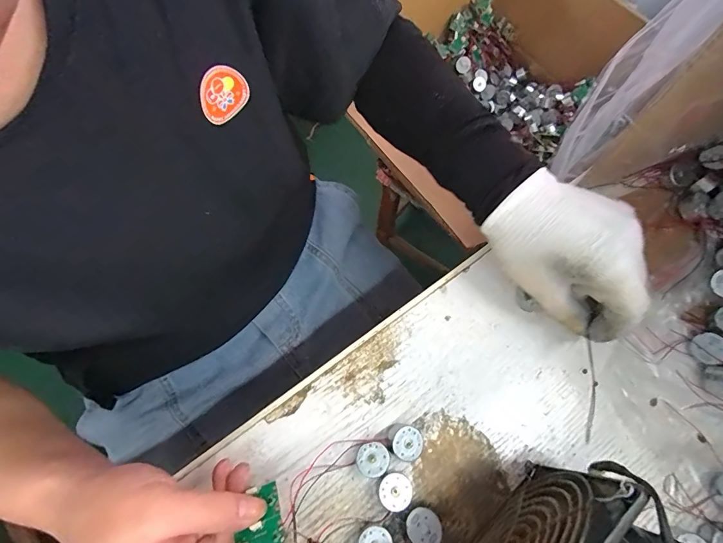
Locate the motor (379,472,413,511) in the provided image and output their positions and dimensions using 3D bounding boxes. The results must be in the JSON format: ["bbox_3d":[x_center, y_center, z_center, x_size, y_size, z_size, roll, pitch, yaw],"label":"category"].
[{"bbox_3d":[0.023,0.155,0.271,0.023,0.013,0.022,0,68,0],"label":"motor"}]

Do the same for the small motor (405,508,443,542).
[{"bbox_3d":[0.041,0.174,0.259,0.024,0.014,0.024,7,43,-7],"label":"small motor"}]

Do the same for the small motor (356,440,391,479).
[{"bbox_3d":[0.008,0.136,0.279,0.023,0.013,0.023,0,68,0],"label":"small motor"}]

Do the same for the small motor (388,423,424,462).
[{"bbox_3d":[0.032,0.124,0.282,0.022,0.018,0.025,-30,71,-12],"label":"small motor"}]

